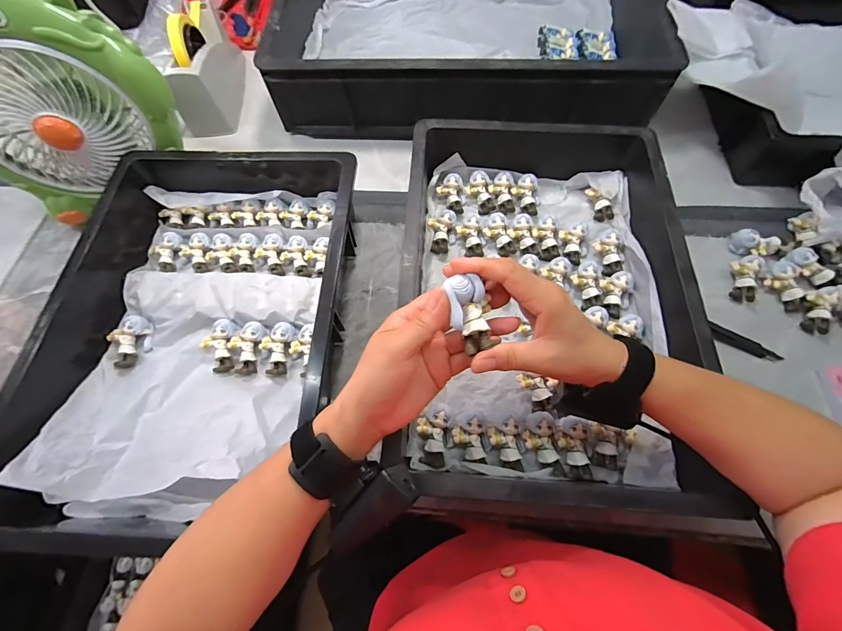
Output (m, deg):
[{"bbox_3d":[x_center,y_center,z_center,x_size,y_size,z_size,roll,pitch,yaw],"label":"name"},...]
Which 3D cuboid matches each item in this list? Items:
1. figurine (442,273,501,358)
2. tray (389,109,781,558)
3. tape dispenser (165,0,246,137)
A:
[{"bbox_3d":[0.040,-0.001,0.272,0.031,0.029,0.053,-15,67,-4],"label":"figurine"},{"bbox_3d":[0.141,-0.043,0.437,0.310,0.106,0.483,2,66,3],"label":"tray"},{"bbox_3d":[-0.354,-0.415,0.602,0.066,0.120,0.234,-2,66,1],"label":"tape dispenser"}]

